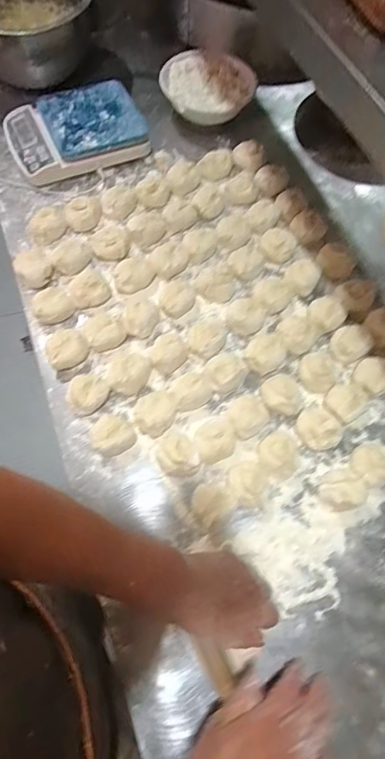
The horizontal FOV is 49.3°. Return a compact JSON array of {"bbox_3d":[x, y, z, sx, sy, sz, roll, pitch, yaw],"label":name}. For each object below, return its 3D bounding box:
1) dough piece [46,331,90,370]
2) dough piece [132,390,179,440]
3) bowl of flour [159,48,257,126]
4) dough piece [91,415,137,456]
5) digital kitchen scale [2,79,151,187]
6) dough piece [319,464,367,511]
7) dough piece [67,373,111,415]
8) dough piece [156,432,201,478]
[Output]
[{"bbox_3d":[-0.169,-0.043,0.562,0.055,0.031,0.049,-24,70,-12],"label":"dough piece"},{"bbox_3d":[-0.047,0.041,0.530,0.050,0.042,0.054,1,67,-2],"label":"dough piece"},{"bbox_3d":[0.027,-0.505,0.731,0.157,0.069,0.120,12,67,3],"label":"bowl of flour"},{"bbox_3d":[-0.099,0.067,0.520,0.051,0.034,0.045,-21,69,-11],"label":"dough piece"},{"bbox_3d":[-0.196,-0.408,0.701,0.213,0.061,0.142,-23,70,-11],"label":"digital kitchen scale"},{"bbox_3d":[0.176,0.131,0.497,0.050,0.037,0.049,1,67,-2],"label":"dough piece"},{"bbox_3d":[-0.134,0.016,0.539,0.056,0.032,0.048,-26,70,-12],"label":"dough piece"},{"bbox_3d":[-0.019,0.090,0.507,0.047,0.047,0.056,-22,69,-11],"label":"dough piece"}]

